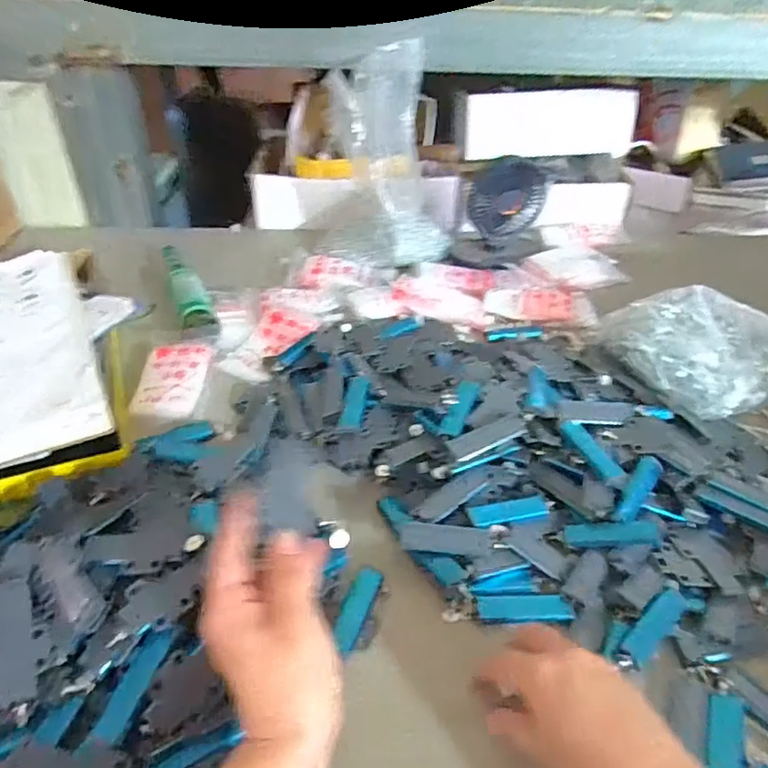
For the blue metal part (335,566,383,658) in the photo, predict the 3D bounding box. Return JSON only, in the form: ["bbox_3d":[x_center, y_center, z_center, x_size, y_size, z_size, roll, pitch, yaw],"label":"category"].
[{"bbox_3d":[-0.020,0.177,0.464,0.022,0.011,0.072,13,41,12],"label":"blue metal part"}]

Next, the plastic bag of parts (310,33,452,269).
[{"bbox_3d":[0.004,-0.322,0.842,0.194,0.268,0.147,5,40,3],"label":"plastic bag of parts"}]

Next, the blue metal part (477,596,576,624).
[{"bbox_3d":[0.112,0.179,0.461,0.073,0.008,0.021,-1,40,-4],"label":"blue metal part"}]

